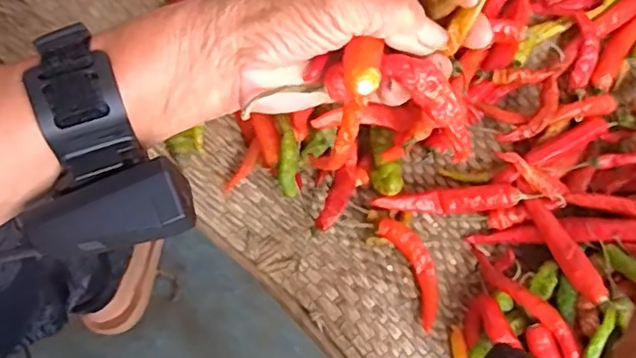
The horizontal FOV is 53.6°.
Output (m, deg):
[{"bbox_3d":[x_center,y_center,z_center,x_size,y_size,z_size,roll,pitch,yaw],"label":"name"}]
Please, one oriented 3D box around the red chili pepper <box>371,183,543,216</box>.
[{"bbox_3d":[0.094,0.015,0.436,0.109,0.016,0.017,-4,74,-3],"label":"red chili pepper"}]

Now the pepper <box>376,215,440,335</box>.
[{"bbox_3d":[0.067,0.061,0.425,0.026,0.010,0.076,-25,76,-9],"label":"pepper"}]

